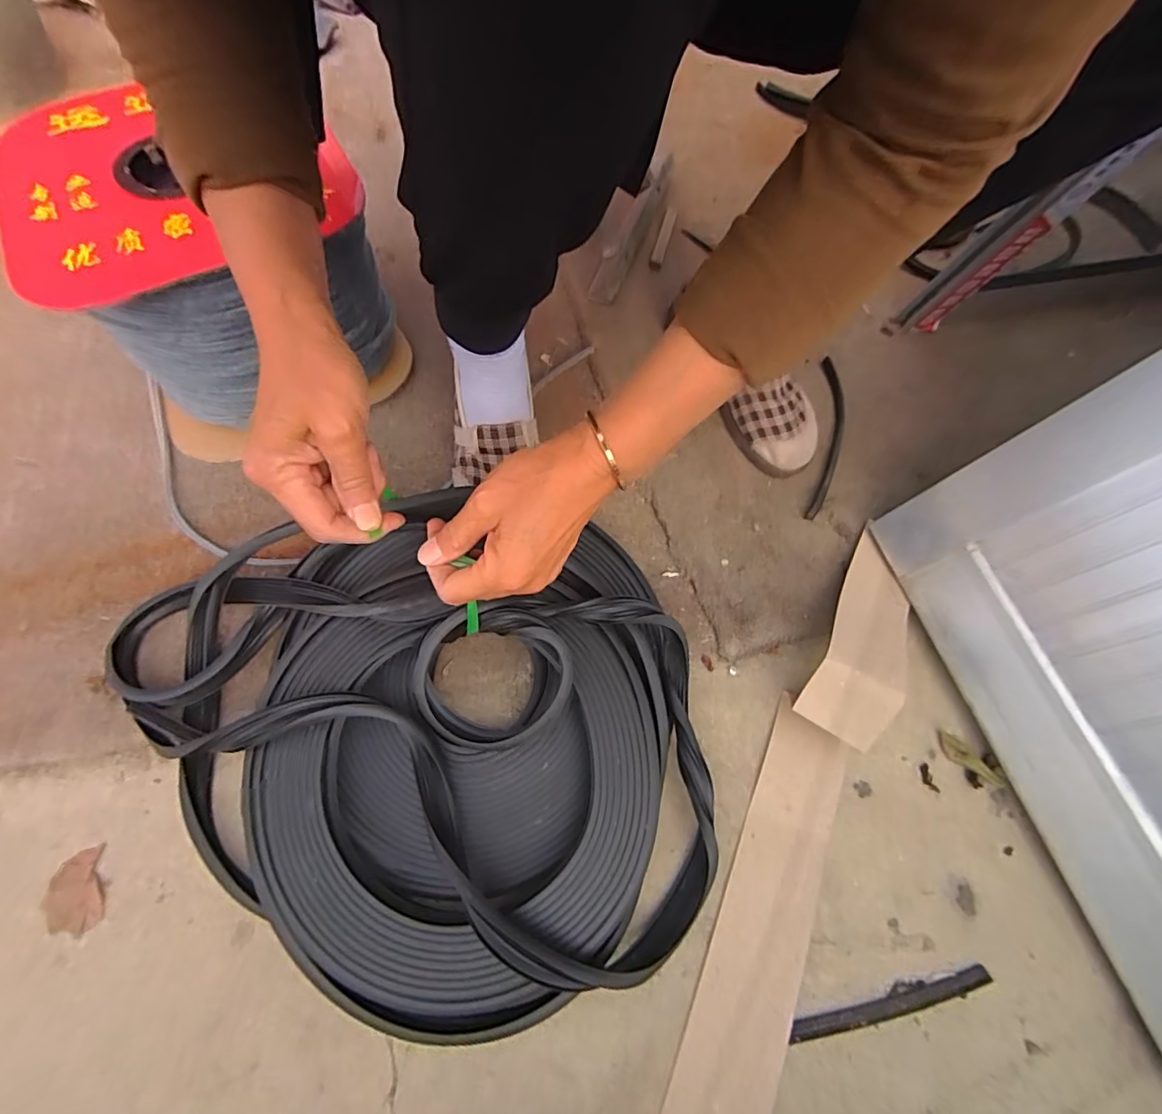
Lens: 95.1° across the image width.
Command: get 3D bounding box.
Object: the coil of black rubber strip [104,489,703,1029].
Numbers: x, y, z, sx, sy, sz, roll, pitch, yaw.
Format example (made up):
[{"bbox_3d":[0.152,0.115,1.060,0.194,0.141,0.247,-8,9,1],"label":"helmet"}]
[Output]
[{"bbox_3d":[-0.134,0.146,0.419,0.448,0.099,0.376,-9,65,-3],"label":"coil of black rubber strip"}]

